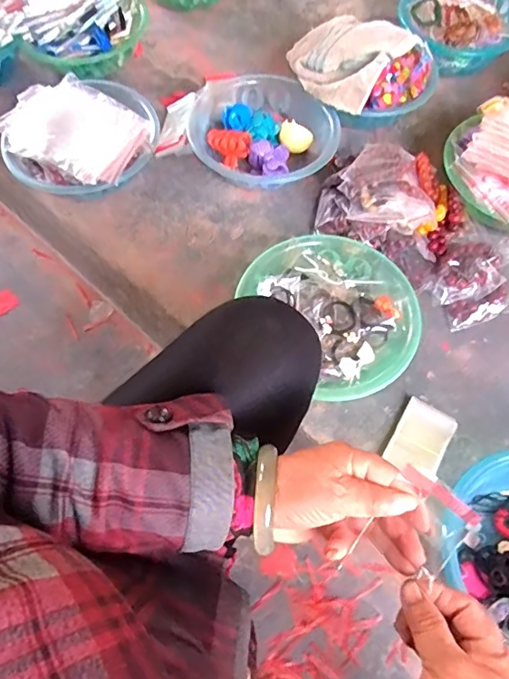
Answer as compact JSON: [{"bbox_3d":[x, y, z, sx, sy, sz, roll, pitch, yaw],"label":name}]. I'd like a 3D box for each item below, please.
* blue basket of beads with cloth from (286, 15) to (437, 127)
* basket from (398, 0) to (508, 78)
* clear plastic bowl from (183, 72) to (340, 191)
[{"bbox_3d":[0.174,-0.455,0.877,0.220,0.117,0.198,-22,65,-12],"label":"blue basket of beads with cloth"},{"bbox_3d":[0.383,-0.597,0.974,0.225,0.085,0.213,11,63,4],"label":"basket"},{"bbox_3d":[0.003,-0.338,0.847,0.214,0.066,0.254,-29,67,-15],"label":"clear plastic bowl"}]

